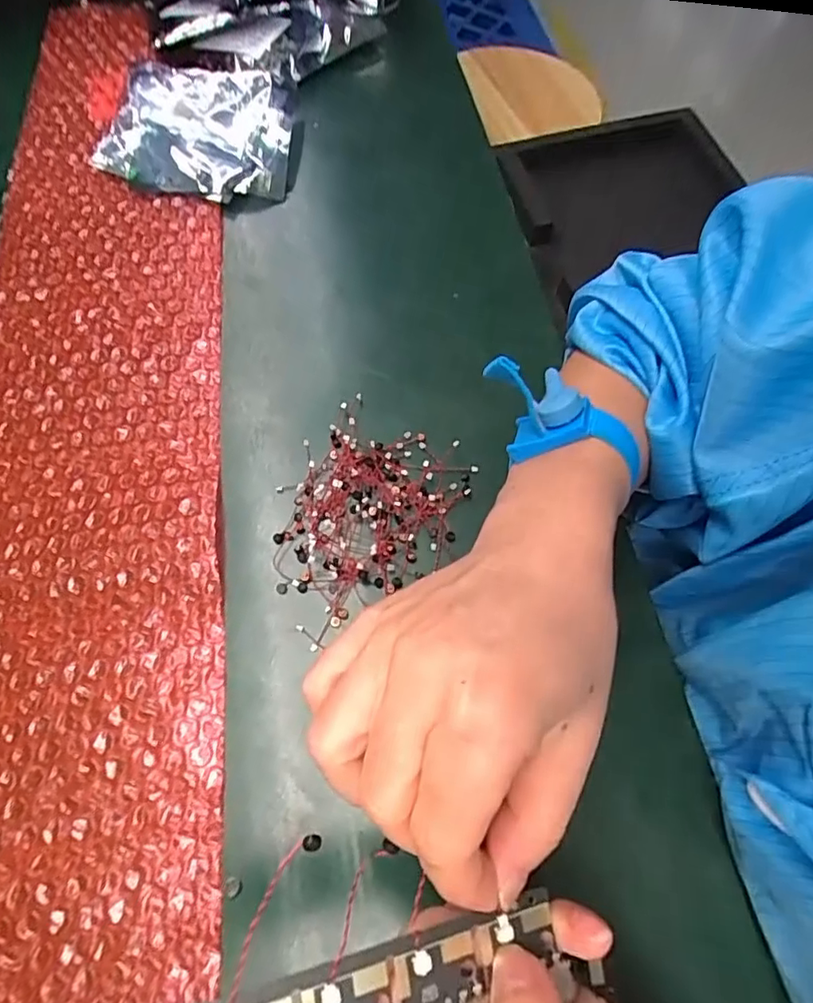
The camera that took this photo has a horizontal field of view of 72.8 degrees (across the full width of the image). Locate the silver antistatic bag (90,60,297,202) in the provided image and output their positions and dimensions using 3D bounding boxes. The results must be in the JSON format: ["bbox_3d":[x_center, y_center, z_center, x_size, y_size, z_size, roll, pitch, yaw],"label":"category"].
[{"bbox_3d":[-0.137,-0.249,0.368,0.130,0.020,0.104,8,67,4],"label":"silver antistatic bag"}]

